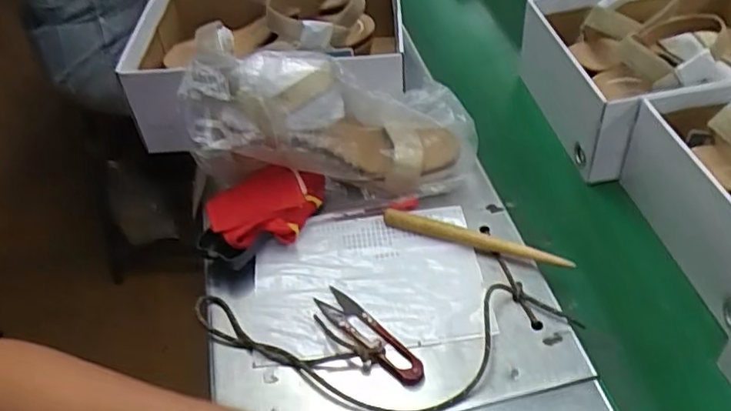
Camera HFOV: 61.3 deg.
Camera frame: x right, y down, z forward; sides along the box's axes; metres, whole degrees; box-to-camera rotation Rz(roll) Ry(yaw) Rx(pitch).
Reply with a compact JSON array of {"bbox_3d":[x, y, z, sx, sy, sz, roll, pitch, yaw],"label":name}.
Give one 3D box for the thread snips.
[{"bbox_3d":[0.002,0.105,0.511,0.029,0.010,0.117,-36,51,-29],"label":"thread snips"}]

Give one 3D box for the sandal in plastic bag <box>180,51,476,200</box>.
[{"bbox_3d":[-0.030,-0.081,0.602,0.287,0.106,0.089,11,41,-14],"label":"sandal in plastic bag"}]

